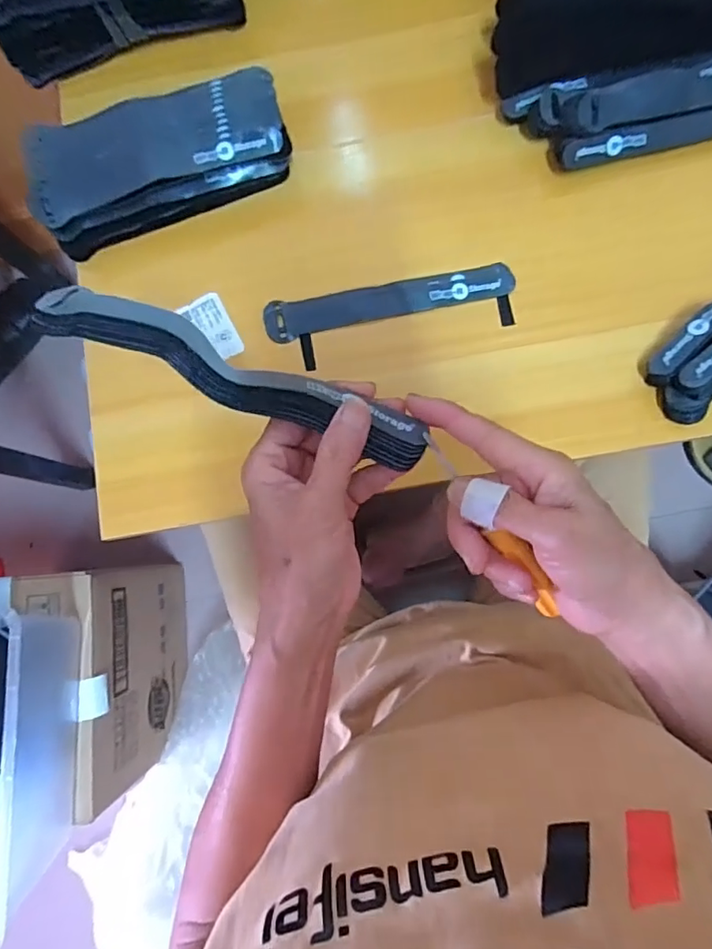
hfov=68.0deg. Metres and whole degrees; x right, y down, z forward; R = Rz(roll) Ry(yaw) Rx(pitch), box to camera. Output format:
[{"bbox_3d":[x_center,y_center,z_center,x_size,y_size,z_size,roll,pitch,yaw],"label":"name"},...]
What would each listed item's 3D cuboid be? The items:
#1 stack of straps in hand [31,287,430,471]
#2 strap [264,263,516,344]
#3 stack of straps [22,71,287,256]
[{"bbox_3d":[-0.055,-0.047,0.251,0.188,0.018,0.029,22,85,-6],"label":"stack of straps in hand"},{"bbox_3d":[0.026,-0.142,0.429,0.198,0.011,0.033,-12,83,2],"label":"strap"},{"bbox_3d":[-0.156,-0.256,0.426,0.198,0.047,0.083,-20,83,1],"label":"stack of straps"}]

